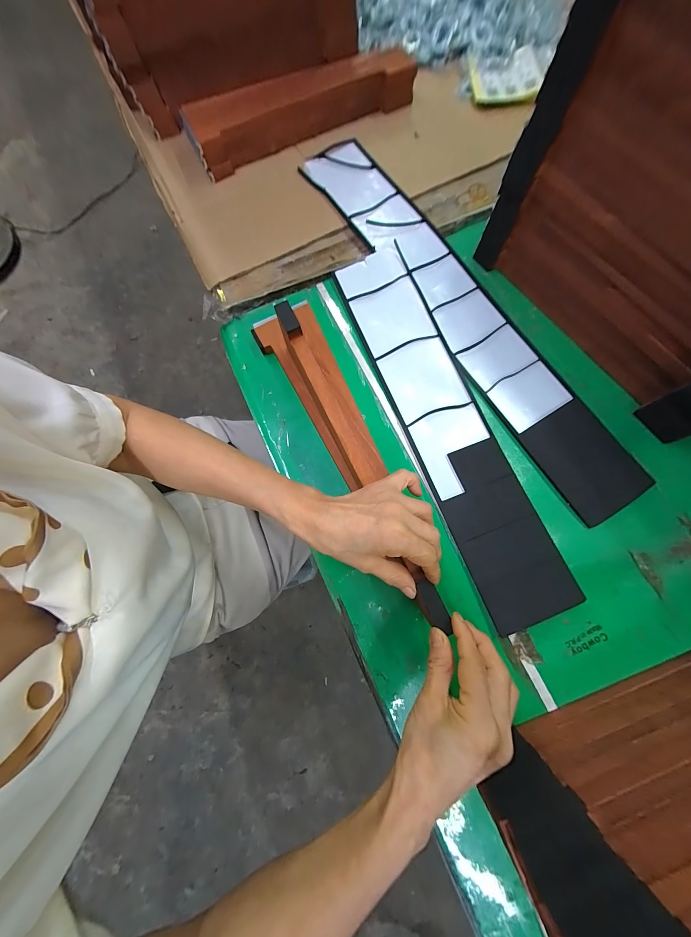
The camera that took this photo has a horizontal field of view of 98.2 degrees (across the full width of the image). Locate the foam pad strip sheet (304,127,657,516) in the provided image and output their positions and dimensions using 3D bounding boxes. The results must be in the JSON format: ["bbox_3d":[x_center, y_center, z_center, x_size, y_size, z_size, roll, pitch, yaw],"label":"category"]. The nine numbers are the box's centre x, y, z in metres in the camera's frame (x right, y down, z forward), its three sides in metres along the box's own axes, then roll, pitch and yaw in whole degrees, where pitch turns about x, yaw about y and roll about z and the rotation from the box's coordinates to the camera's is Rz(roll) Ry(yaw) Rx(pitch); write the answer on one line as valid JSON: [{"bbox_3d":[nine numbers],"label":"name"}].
[{"bbox_3d":[0.141,-0.224,0.401,0.098,0.015,0.621,-31,78,-5],"label":"foam pad strip sheet"}]

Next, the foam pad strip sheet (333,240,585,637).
[{"bbox_3d":[0.115,-0.068,0.365,0.095,0.012,0.485,-21,76,-1],"label":"foam pad strip sheet"}]

